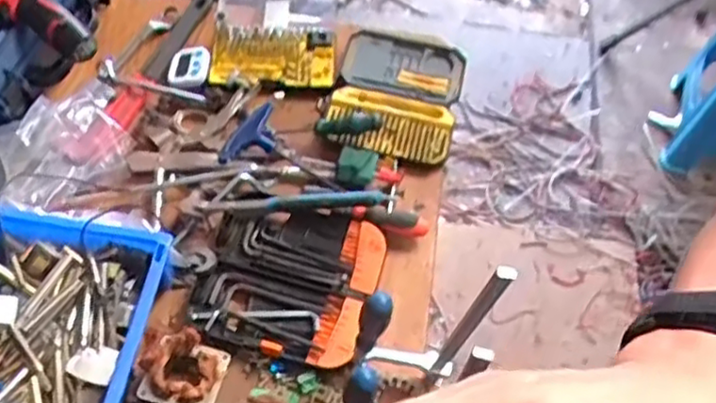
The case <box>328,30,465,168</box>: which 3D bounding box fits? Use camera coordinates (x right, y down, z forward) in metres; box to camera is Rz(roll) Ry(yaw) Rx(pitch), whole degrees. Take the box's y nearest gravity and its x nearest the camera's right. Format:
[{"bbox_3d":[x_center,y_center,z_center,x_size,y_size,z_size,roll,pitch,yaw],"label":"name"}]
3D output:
[{"bbox_3d":[0.063,-0.184,1.044,0.187,0.026,0.261,11,58,5],"label":"case"}]

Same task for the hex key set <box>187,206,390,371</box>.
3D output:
[{"bbox_3d":[-0.087,0.092,0.864,0.209,0.020,0.201,16,58,8],"label":"hex key set"}]

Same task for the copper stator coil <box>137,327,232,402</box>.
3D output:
[{"bbox_3d":[-0.199,0.191,0.769,0.090,0.049,0.089,9,58,4],"label":"copper stator coil"}]

